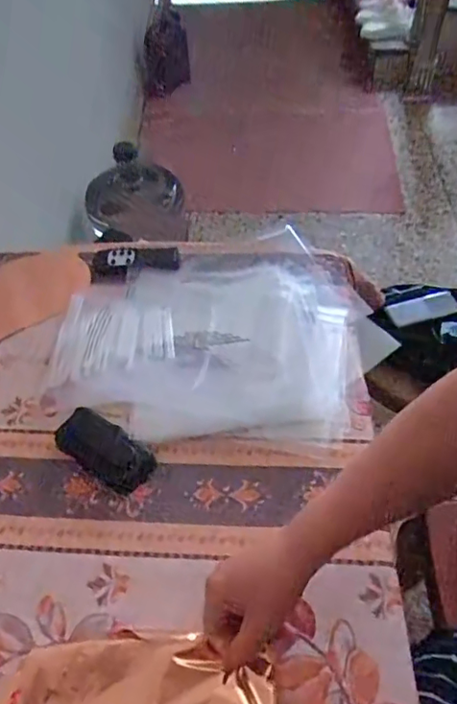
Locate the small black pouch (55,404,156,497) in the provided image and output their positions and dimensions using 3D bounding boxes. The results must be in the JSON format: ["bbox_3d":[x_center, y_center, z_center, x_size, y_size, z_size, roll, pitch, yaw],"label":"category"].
[{"bbox_3d":[-0.130,0.100,0.573,0.113,0.015,0.051,30,60,21],"label":"small black pouch"}]

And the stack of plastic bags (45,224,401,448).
[{"bbox_3d":[-0.010,-0.036,0.664,0.370,0.030,0.300,2,54,3],"label":"stack of plastic bags"}]

